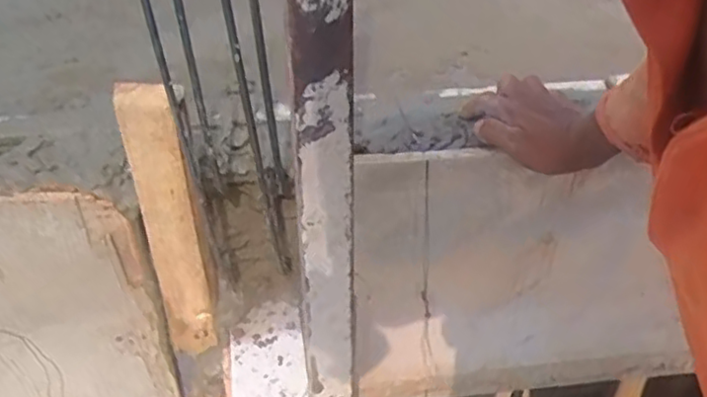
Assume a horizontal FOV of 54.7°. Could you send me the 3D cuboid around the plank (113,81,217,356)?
[{"bbox_3d":[-0.179,0.034,0.680,0.053,0.315,0.039,-13,40,-16],"label":"plank"}]

